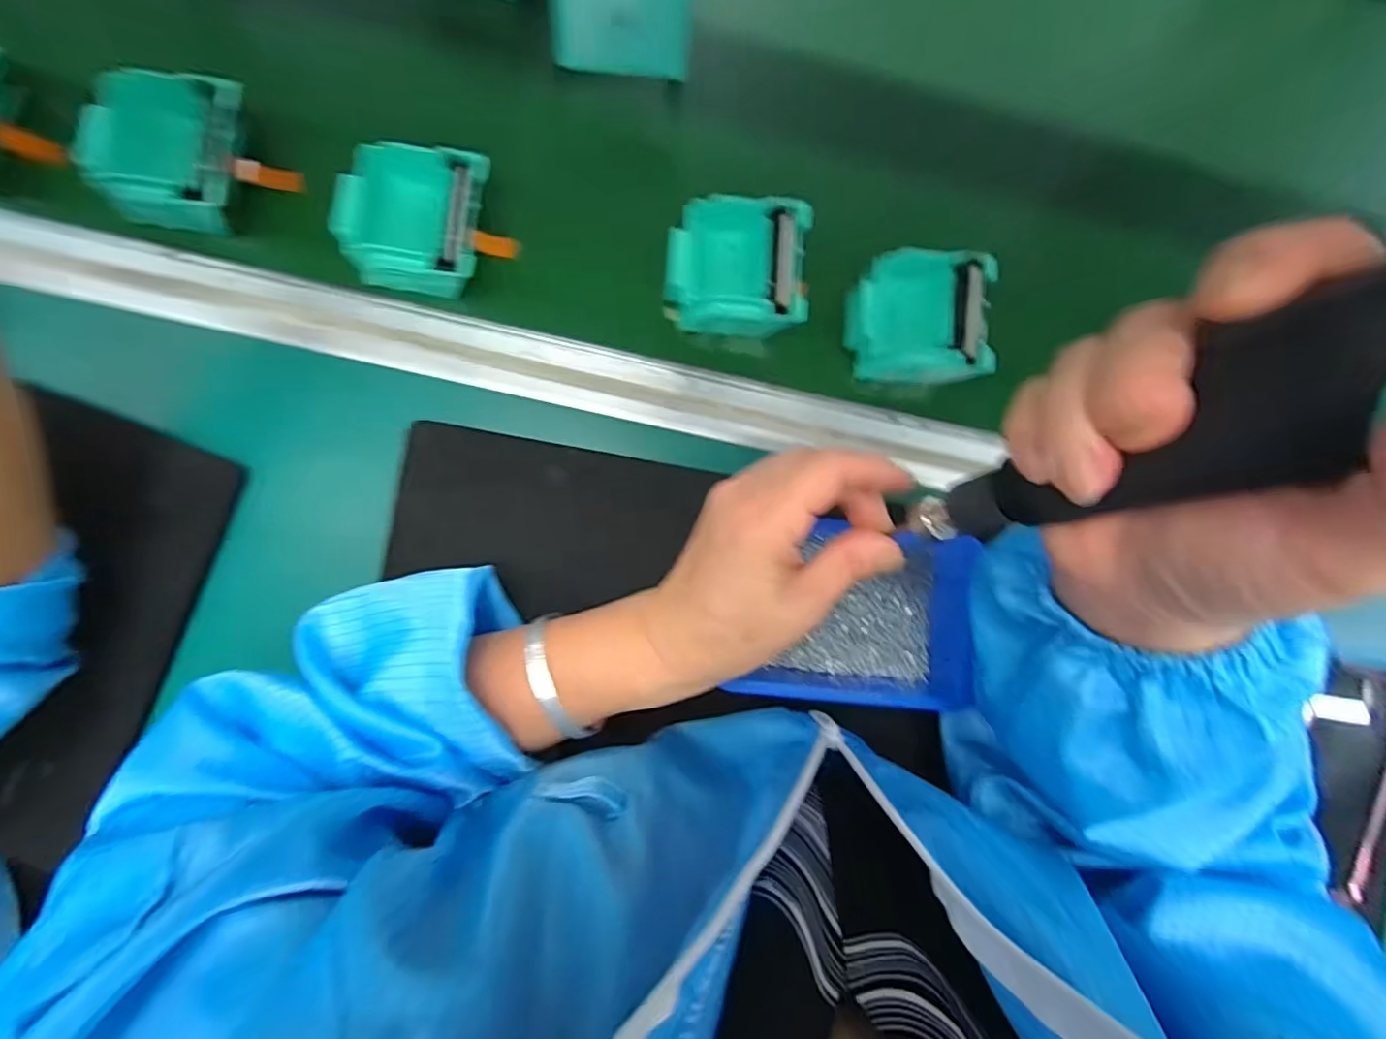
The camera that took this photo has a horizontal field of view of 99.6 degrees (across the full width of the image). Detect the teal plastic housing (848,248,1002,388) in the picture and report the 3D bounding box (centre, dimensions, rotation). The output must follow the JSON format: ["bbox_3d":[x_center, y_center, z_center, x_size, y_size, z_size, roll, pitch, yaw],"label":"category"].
[{"bbox_3d":[0.144,-0.127,0.375,0.086,0.032,0.080,1,83,-1],"label":"teal plastic housing"}]

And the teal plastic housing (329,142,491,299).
[{"bbox_3d":[-0.166,-0.175,0.350,0.082,0.033,0.081,0,83,-1],"label":"teal plastic housing"}]

